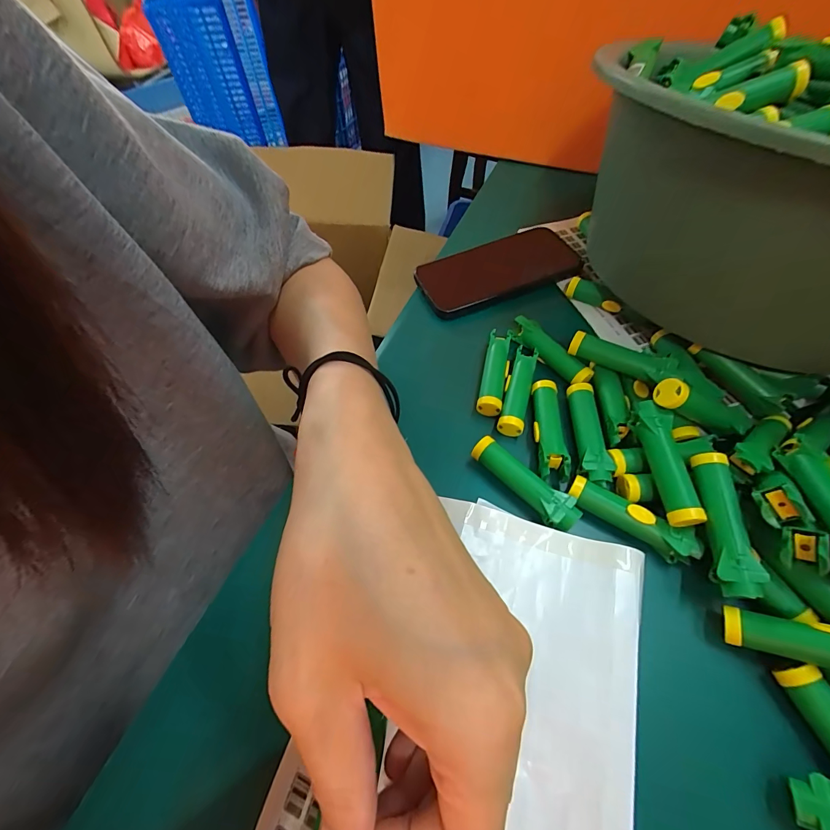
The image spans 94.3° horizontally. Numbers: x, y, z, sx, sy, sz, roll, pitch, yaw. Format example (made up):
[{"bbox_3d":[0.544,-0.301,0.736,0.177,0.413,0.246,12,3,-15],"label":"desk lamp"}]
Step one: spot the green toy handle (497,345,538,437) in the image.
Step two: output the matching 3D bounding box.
[{"bbox_3d":[0.083,-0.021,0.309,0.020,0.017,0.077,13,58,11],"label":"green toy handle"}]

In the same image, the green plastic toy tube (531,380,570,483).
[{"bbox_3d":[0.100,0.010,0.285,0.021,0.015,0.080,4,57,5],"label":"green plastic toy tube"}]

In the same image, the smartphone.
[{"bbox_3d":[0.086,-0.149,0.397,0.162,0.016,0.077,-21,58,-11],"label":"smartphone"}]

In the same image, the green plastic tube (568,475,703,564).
[{"bbox_3d":[0.139,0.066,0.247,0.078,0.013,0.018,27,62,19],"label":"green plastic tube"}]

